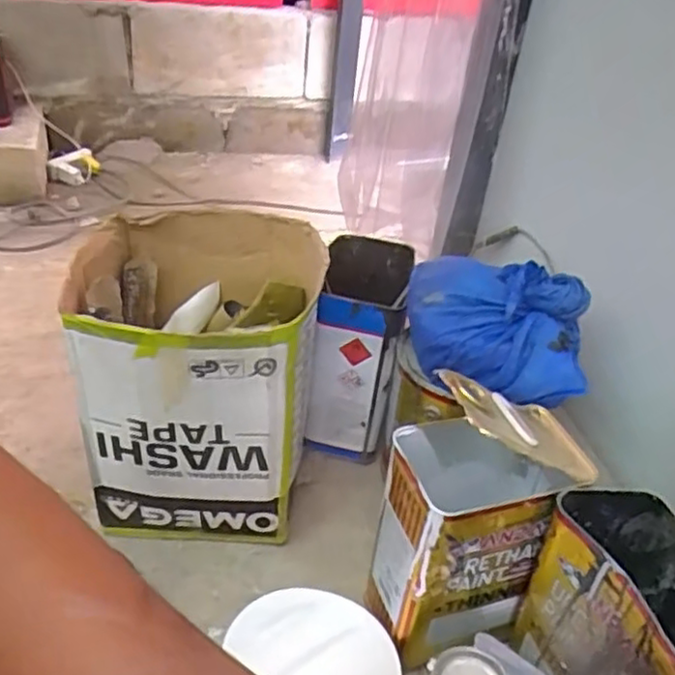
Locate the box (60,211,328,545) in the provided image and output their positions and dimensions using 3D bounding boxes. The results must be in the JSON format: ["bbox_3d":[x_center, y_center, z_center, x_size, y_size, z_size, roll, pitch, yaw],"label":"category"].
[{"bbox_3d":[-0.154,0.041,0.799,0.243,0.286,0.242,5,36,-3],"label":"box"}]

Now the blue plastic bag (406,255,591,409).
[{"bbox_3d":[0.161,-0.018,0.729,0.175,0.109,0.147,9,36,4],"label":"blue plastic bag"}]

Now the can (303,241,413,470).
[{"bbox_3d":[0.026,0.015,0.924,0.104,0.244,0.181,7,36,0],"label":"can"}]

